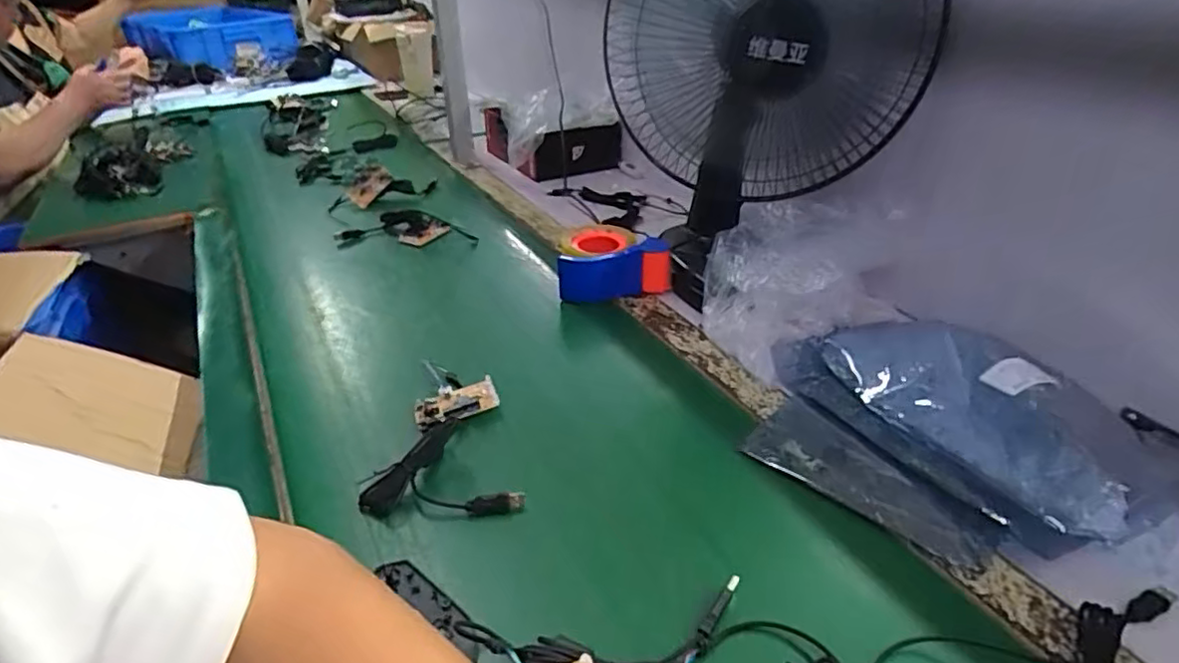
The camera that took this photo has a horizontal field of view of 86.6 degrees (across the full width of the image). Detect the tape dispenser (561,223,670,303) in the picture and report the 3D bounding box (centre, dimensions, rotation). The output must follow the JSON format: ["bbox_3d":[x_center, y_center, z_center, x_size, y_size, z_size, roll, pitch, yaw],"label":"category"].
[{"bbox_3d":[0.032,-0.090,0.807,0.138,0.066,0.110,0,32,2],"label":"tape dispenser"}]

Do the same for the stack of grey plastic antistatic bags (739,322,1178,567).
[{"bbox_3d":[0.297,0.079,0.555,0.272,0.050,0.291,-14,34,-21],"label":"stack of grey plastic antistatic bags"}]

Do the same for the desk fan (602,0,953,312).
[{"bbox_3d":[0.203,-0.262,0.712,0.311,0.453,0.219,11,34,18],"label":"desk fan"}]

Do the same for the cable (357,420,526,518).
[{"bbox_3d":[-0.134,0.120,0.517,0.105,0.034,0.131,-21,37,-29],"label":"cable"}]

